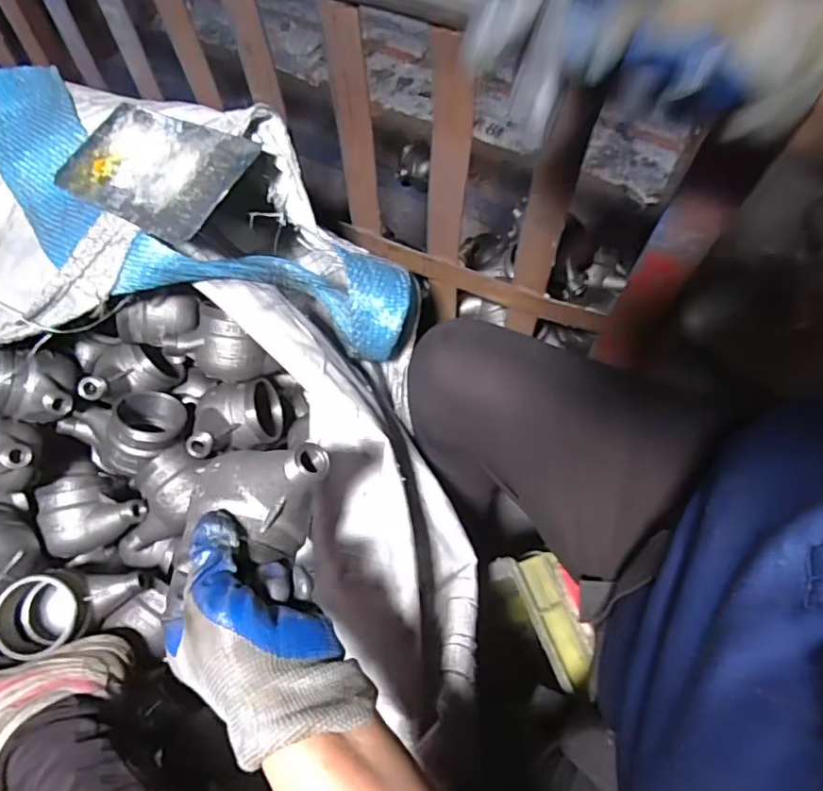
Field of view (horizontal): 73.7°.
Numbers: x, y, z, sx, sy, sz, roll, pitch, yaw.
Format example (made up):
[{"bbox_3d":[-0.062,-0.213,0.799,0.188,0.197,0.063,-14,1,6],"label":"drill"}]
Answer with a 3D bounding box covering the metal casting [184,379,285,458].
[{"bbox_3d":[-0.201,0.025,0.632,0.094,0.075,0.086,-17,65,-8],"label":"metal casting"}]

